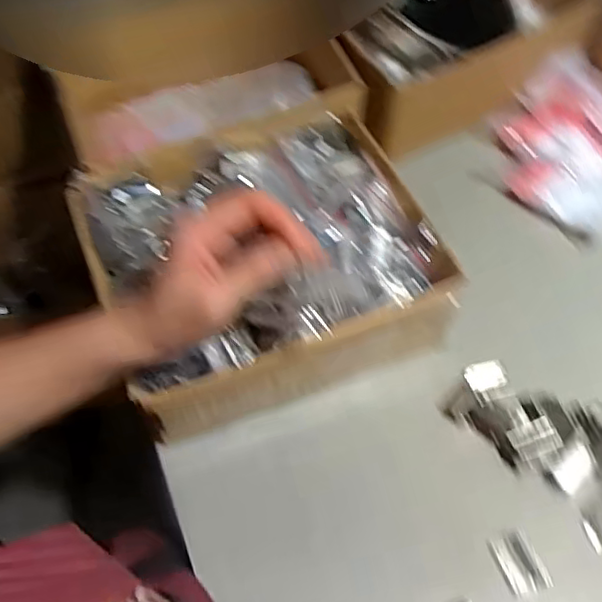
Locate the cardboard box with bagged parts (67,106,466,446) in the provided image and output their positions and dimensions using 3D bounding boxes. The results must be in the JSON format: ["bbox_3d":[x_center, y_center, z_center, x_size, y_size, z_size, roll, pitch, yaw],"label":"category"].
[{"bbox_3d":[-0.041,-0.043,0.640,0.314,0.156,0.276,-18,60,-9],"label":"cardboard box with bagged parts"}]

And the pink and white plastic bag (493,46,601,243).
[{"bbox_3d":[0.333,-0.193,0.759,0.191,0.066,0.215,32,65,19],"label":"pink and white plastic bag"}]

